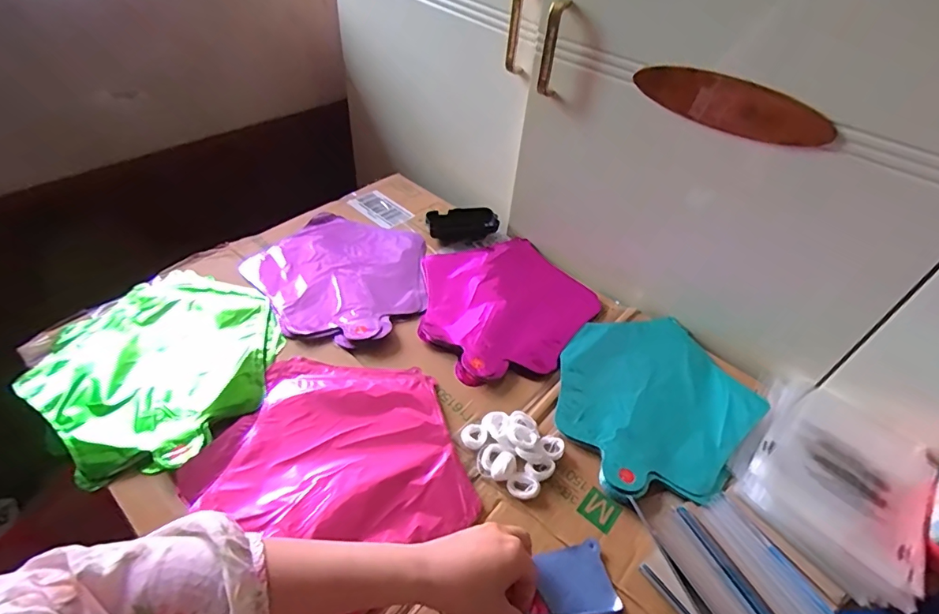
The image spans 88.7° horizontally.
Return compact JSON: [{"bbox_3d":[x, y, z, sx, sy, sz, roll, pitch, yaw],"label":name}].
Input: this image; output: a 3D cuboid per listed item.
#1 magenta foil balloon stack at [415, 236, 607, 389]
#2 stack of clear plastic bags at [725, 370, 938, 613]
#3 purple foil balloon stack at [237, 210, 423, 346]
[{"bbox_3d":[0.041,-0.012,0.636,0.234,0.028,0.231,-30,56,-28],"label":"magenta foil balloon stack"},{"bbox_3d":[0.380,0.168,0.498,0.165,0.034,0.228,36,54,26],"label":"stack of clear plastic bags"},{"bbox_3d":[-0.163,-0.049,0.645,0.235,0.019,0.227,32,52,23],"label":"purple foil balloon stack"}]

